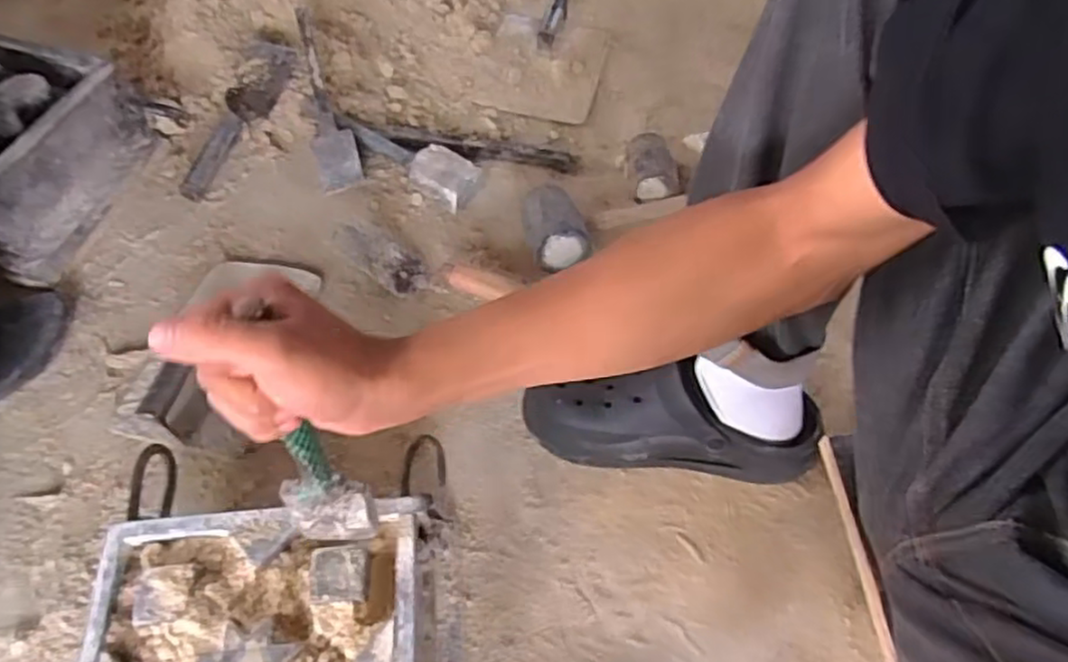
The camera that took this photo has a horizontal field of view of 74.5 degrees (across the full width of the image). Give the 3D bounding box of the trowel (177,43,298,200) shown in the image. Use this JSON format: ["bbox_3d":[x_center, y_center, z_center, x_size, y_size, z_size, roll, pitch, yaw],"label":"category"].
[{"bbox_3d":[-0.385,-0.281,0.914,0.066,0.032,0.263,10,58,3],"label":"trowel"}]

